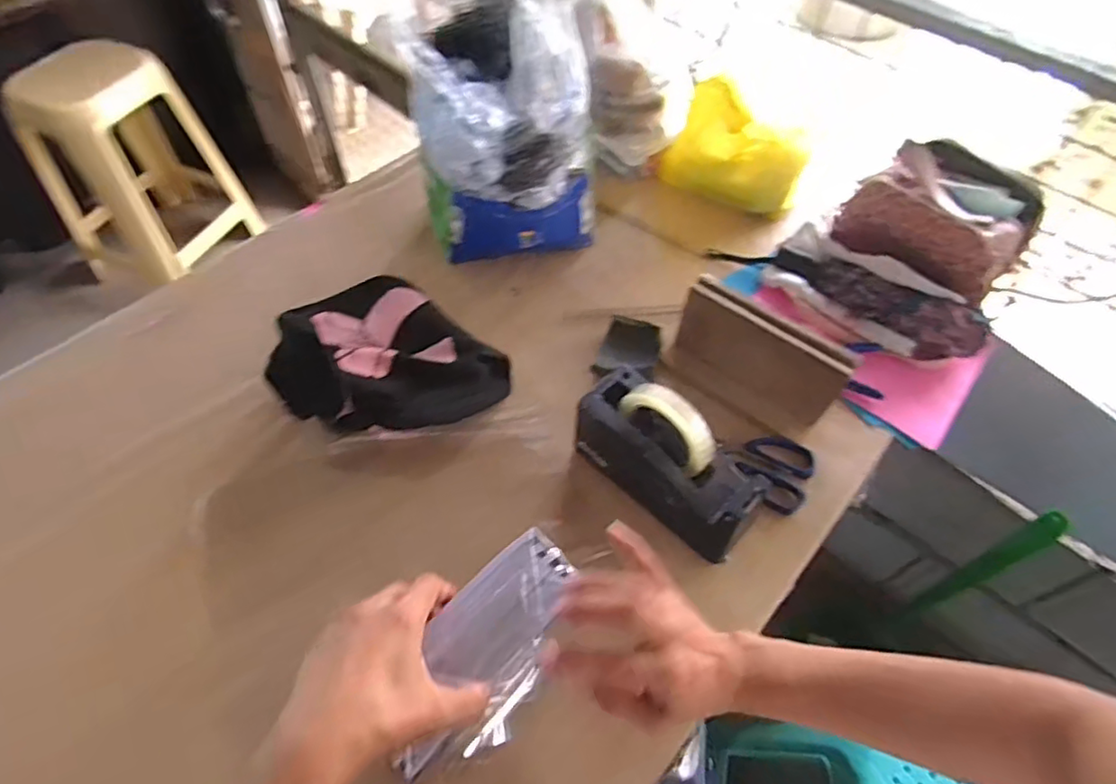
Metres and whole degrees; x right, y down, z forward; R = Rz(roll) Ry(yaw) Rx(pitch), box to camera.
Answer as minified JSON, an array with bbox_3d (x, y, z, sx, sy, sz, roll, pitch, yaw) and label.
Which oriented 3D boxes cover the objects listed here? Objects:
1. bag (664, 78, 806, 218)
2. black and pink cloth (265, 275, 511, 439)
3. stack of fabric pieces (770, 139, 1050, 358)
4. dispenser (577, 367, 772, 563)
[{"bbox_3d":[0.244,-0.331,0.871,0.203,0.194,0.084,19,57,11],"label":"bag"},{"bbox_3d":[-0.200,-0.038,0.705,0.221,0.103,0.221,39,63,22],"label":"black and pink cloth"},{"bbox_3d":[0.440,-0.186,0.781,0.267,0.141,0.214,35,61,20],"label":"stack of fabric pieces"},{"bbox_3d":[0.112,0.062,0.621,0.080,0.120,0.198,-38,65,-24],"label":"dispenser"}]

